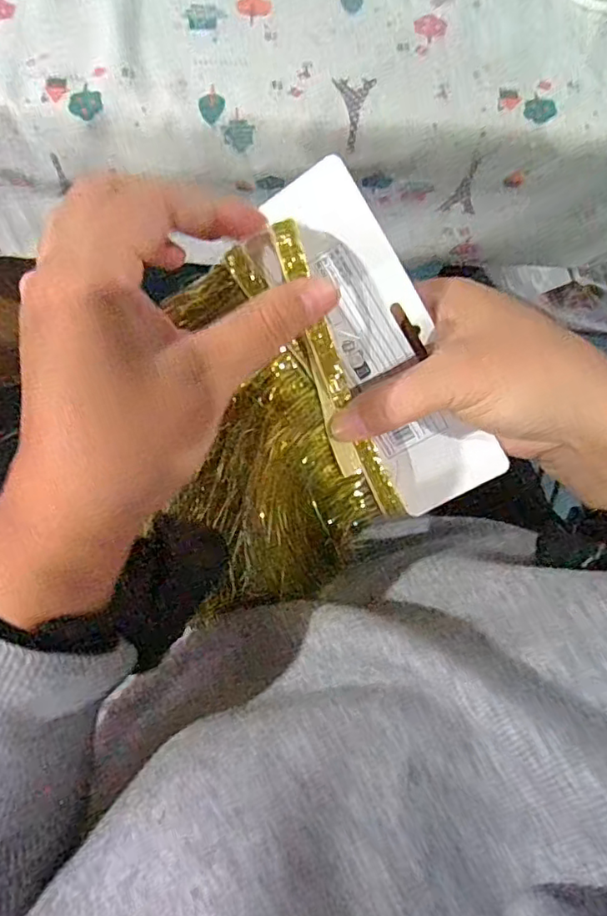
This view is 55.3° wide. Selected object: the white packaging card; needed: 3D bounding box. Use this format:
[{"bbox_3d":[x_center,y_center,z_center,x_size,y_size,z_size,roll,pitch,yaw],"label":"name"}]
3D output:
[{"bbox_3d":[0.036,-0.048,0.264,0.051,0.008,0.161,-29,108,16],"label":"white packaging card"}]

